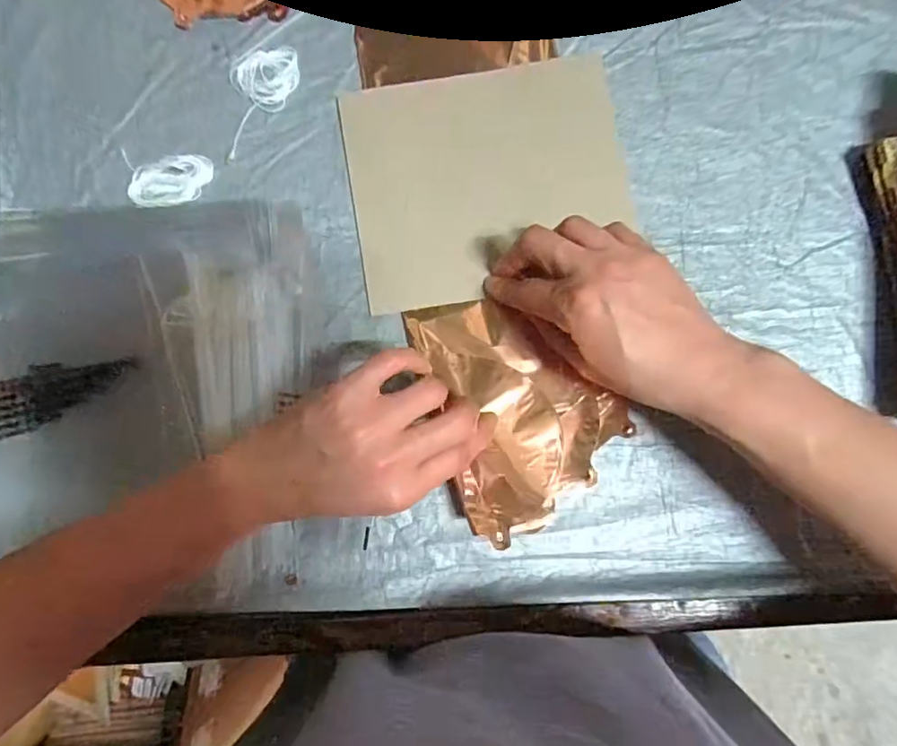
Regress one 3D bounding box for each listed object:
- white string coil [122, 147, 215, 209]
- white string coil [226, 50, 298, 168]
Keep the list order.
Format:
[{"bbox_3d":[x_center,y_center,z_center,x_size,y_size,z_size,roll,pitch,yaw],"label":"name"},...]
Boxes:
[{"bbox_3d":[-0.203,-0.139,0.383,0.064,0.006,0.039,3,84,2],"label":"white string coil"},{"bbox_3d":[-0.135,-0.198,0.389,0.048,0.005,0.085,0,84,2],"label":"white string coil"}]

